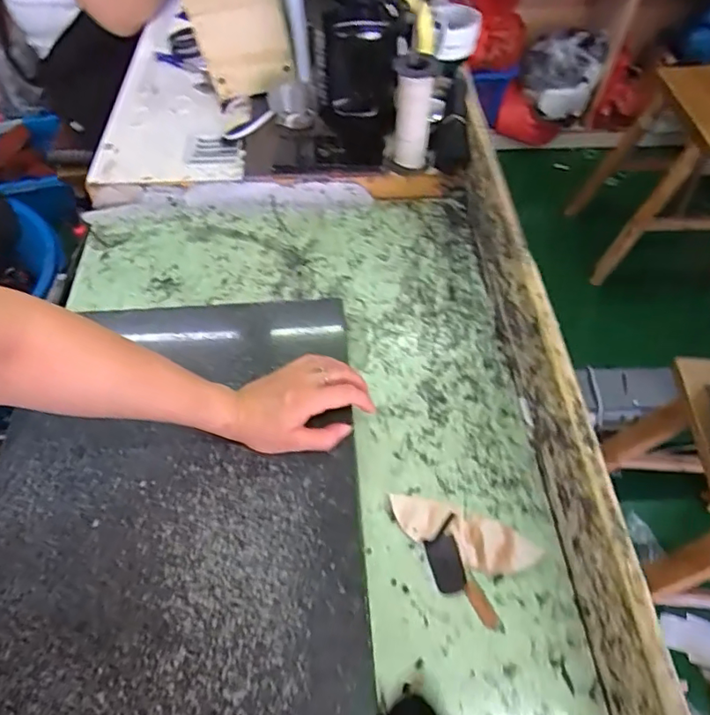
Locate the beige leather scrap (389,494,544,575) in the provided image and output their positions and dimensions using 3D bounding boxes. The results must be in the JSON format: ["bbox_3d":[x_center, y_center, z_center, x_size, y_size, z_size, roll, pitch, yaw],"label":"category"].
[{"bbox_3d":[0.096,0.156,0.482,0.131,0.019,0.045,20,57,14],"label":"beige leather scrap"}]

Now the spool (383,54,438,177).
[{"bbox_3d":[0.074,-0.317,0.708,0.058,0.137,0.050,2,55,2],"label":"spool"}]

